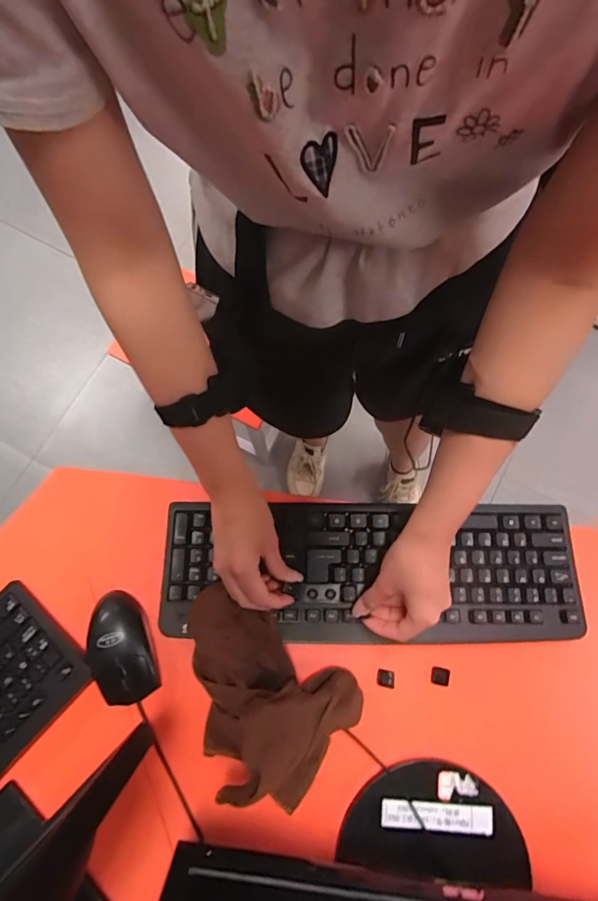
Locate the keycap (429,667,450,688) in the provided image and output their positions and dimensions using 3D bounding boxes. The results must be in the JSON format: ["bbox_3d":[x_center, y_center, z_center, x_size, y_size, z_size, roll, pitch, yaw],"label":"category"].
[{"bbox_3d":[0.146,0.234,0.468,0.016,0.007,0.017,9,76,2],"label":"keycap"}]

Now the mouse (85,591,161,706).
[{"bbox_3d":[-0.183,0.201,0.461,0.061,0.032,0.109,-16,77,-4],"label":"mouse"}]

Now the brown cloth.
[{"bbox_3d":[-0.044,0.231,0.423,0.190,0.094,0.137,35,79,8],"label":"brown cloth"}]

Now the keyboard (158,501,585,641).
[{"bbox_3d":[0.073,0.126,0.483,0.437,0.021,0.141,2,76,0],"label":"keyboard"}]

